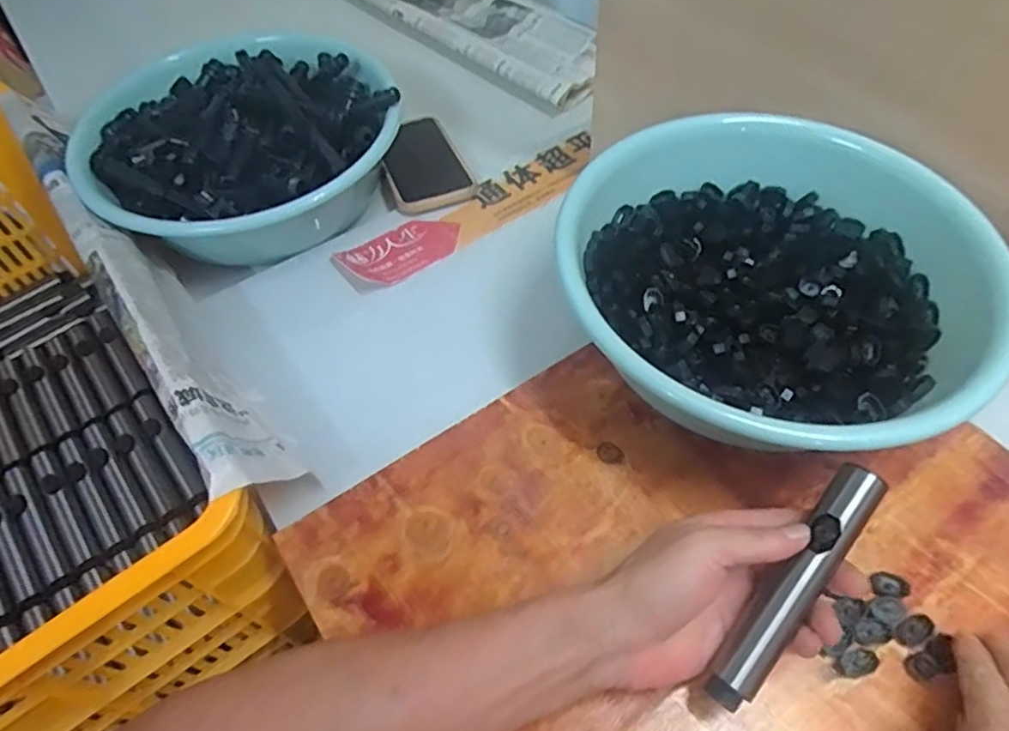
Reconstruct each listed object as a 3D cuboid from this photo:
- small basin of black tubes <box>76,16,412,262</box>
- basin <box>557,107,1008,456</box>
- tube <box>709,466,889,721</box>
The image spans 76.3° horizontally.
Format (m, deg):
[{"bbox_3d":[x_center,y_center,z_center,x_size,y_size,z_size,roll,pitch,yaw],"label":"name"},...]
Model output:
[{"bbox_3d":[-0.251,-0.210,0.626,0.287,0.087,0.264,0,55,0],"label":"small basin of black tubes"},{"bbox_3d":[0.187,-0.055,0.474,0.267,0.116,0.279,0,55,0],"label":"basin"},{"bbox_3d":[0.161,0.122,0.356,0.025,0.018,0.149,34,84,22],"label":"tube"}]

